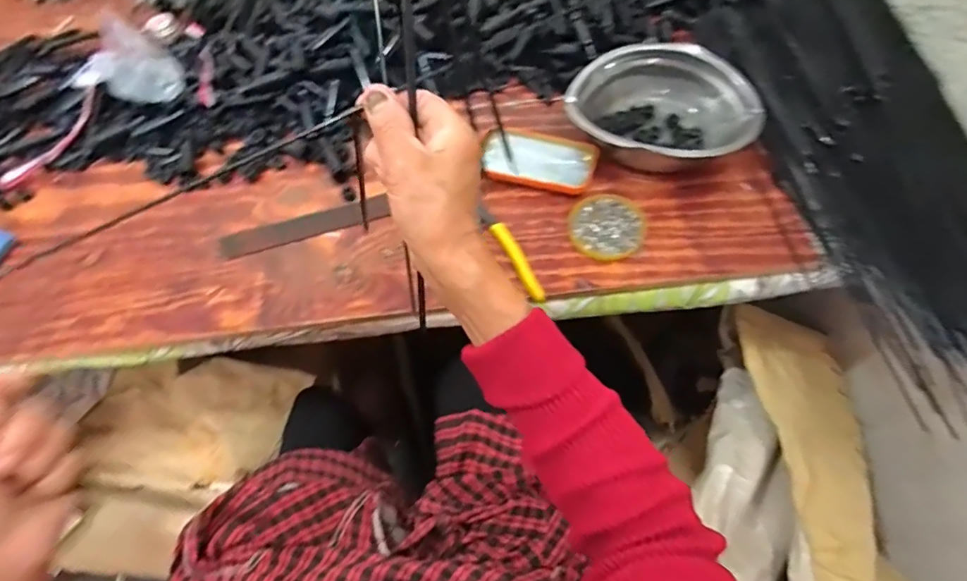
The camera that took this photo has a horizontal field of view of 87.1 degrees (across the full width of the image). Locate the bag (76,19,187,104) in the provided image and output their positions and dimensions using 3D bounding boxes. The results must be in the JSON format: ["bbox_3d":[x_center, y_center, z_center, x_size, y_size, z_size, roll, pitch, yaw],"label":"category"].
[{"bbox_3d":[-0.475,-0.299,0.675,0.113,0.087,0.084,-8,56,-3],"label":"bag"}]

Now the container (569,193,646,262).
[{"bbox_3d":[0.140,-0.073,0.578,0.082,0.009,0.090,-1,56,1],"label":"container"}]

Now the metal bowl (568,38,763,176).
[{"bbox_3d":[0.229,-0.222,0.637,0.200,0.078,0.200,-1,56,1],"label":"metal bowl"}]

